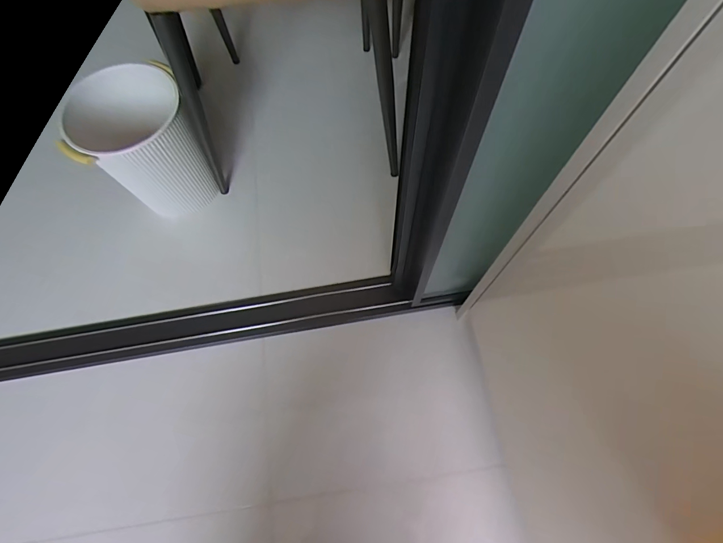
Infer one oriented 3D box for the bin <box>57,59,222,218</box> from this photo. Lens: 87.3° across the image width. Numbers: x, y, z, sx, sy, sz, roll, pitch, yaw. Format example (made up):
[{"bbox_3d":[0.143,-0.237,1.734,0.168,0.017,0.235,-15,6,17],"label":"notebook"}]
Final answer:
[{"bbox_3d":[-0.470,-0.256,0.881,0.231,0.304,0.216,-26,70,-7],"label":"bin"}]

